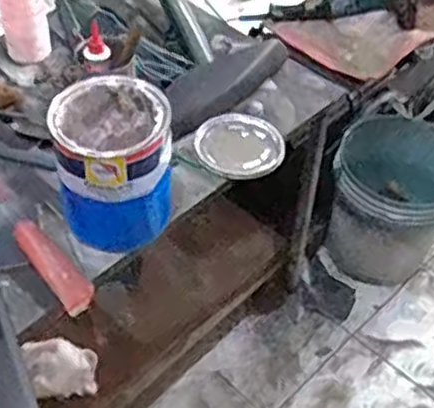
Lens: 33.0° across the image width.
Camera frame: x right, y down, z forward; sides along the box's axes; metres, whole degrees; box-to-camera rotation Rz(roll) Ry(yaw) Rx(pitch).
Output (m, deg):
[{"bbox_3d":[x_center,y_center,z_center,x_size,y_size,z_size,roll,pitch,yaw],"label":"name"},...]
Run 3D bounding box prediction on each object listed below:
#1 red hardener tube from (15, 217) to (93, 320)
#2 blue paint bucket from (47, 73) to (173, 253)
[{"bbox_3d":[-0.235,0.087,1.050,0.047,0.034,0.160,-32,57,-27],"label":"red hardener tube"},{"bbox_3d":[-0.151,-0.055,1.084,0.162,0.216,0.179,-3,49,-6],"label":"blue paint bucket"}]

